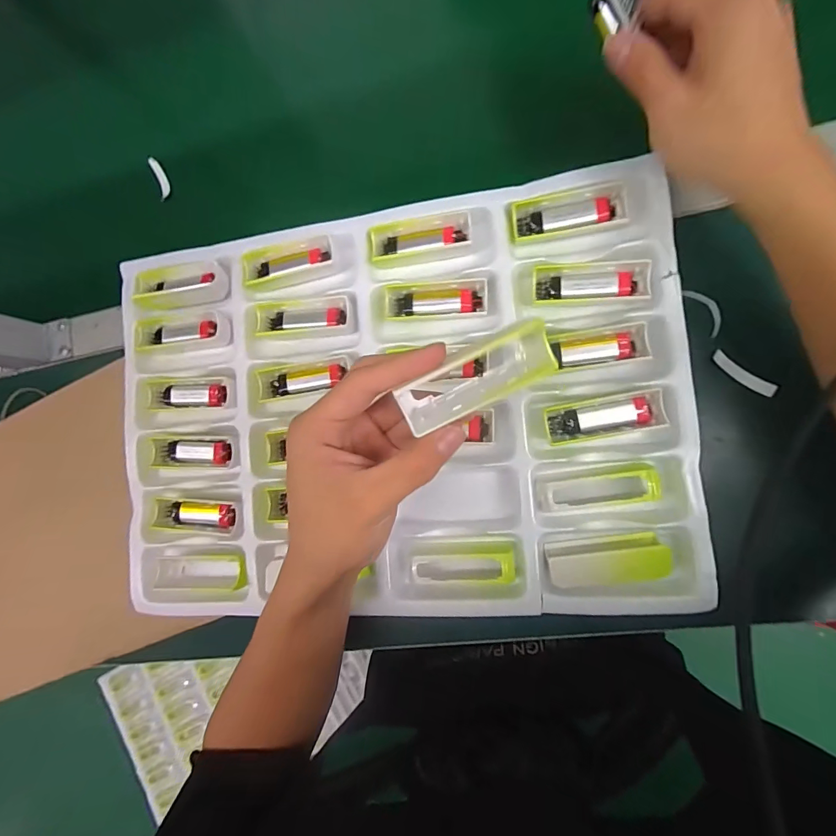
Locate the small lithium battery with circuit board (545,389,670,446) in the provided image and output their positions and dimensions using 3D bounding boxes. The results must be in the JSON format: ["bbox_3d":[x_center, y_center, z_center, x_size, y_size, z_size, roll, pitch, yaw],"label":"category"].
[{"bbox_3d":[0.133,0.000,0.301,0.078,0.015,0.027,-11,86,11],"label":"small lithium battery with circuit board"}]

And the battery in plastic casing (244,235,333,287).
[{"bbox_3d":[-0.110,-0.136,0.356,0.078,0.015,0.029,-16,85,11],"label":"battery in plastic casing"}]

